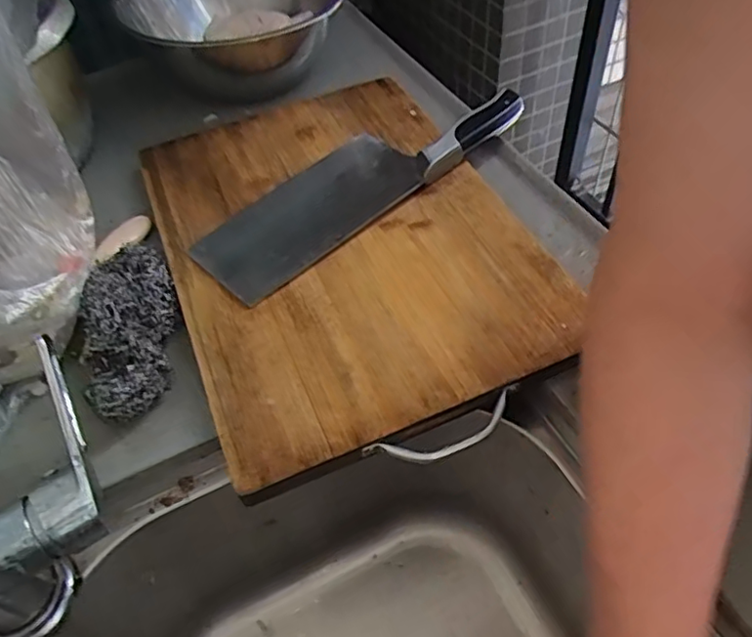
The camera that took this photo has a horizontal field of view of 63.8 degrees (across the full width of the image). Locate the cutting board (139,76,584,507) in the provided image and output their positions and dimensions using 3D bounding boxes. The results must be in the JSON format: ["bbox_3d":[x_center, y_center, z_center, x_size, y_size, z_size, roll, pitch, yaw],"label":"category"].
[{"bbox_3d":[-0.031,-0.072,0.464,0.250,0.021,0.363,-20,54,-13],"label":"cutting board"}]

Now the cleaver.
[{"bbox_3d":[-0.012,-0.117,0.478,0.282,0.023,0.086,-37,60,-23],"label":"cleaver"}]

